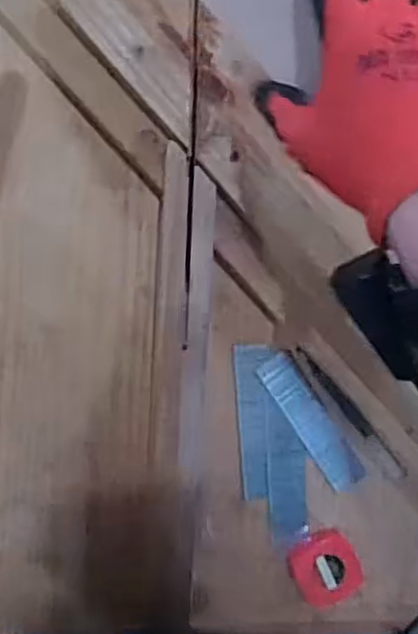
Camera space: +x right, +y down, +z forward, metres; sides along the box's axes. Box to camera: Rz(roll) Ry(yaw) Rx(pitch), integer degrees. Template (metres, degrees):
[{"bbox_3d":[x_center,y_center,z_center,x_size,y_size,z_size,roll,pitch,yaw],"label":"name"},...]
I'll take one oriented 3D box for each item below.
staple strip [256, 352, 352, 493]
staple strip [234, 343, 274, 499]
[{"bbox_3d":[0.076,0.078,0.548,0.029,0.004,0.111,-32,95,-4],"label":"staple strip"},{"bbox_3d":[0.035,0.078,0.545,0.025,0.004,0.114,-4,93,-6],"label":"staple strip"}]

